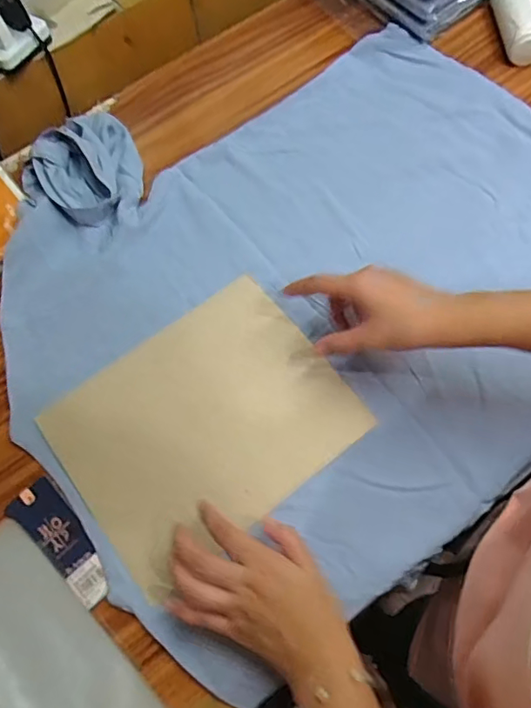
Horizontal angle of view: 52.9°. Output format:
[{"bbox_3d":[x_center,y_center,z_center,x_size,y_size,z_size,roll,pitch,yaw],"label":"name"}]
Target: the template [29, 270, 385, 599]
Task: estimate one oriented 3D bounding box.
[{"bbox_3d":[-0.056,0.061,0.496,0.248,0.011,0.195,-36,75,-11],"label":"template"}]

